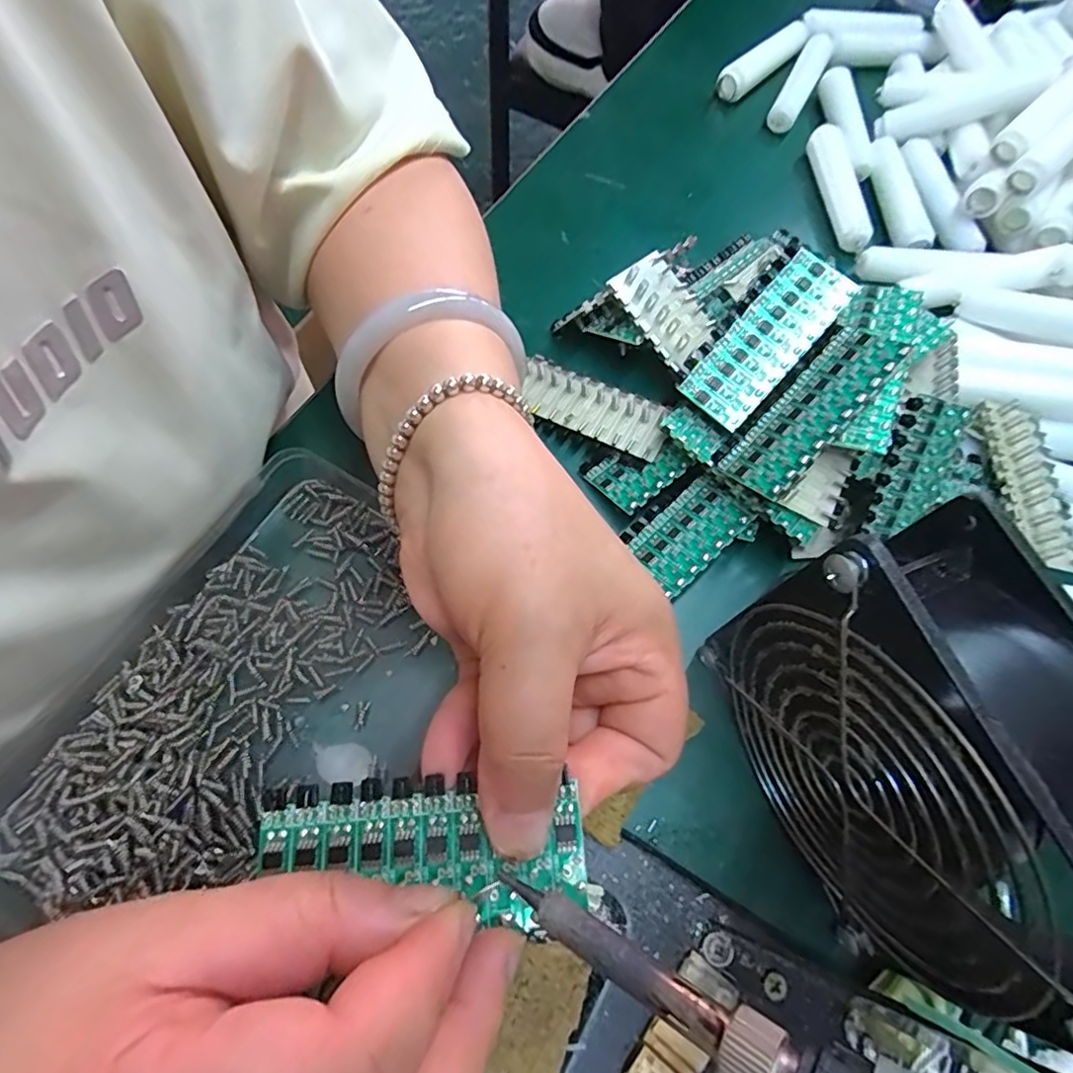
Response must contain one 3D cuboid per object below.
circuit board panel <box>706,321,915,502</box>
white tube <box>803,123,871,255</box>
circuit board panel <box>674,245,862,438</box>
[{"bbox_3d":[0.107,-0.051,0.235,0.075,0.004,0.036,-50,46,6],"label":"circuit board panel"},{"bbox_3d":[0.179,-0.205,0.346,0.016,0.017,0.094,-4,67,-4],"label":"white tube"},{"bbox_3d":[0.095,-0.084,0.249,0.036,0.008,0.075,42,99,15],"label":"circuit board panel"}]

